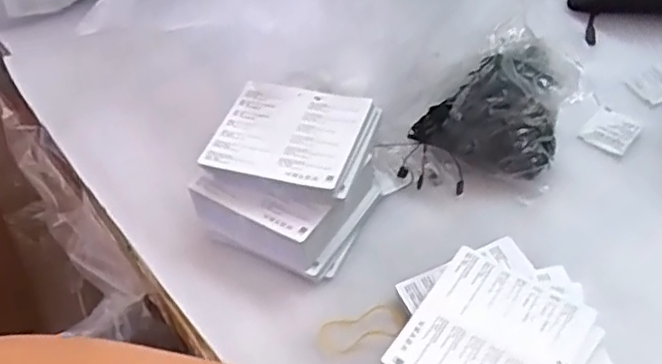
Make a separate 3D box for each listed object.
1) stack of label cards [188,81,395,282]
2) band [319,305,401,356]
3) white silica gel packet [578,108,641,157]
[{"bbox_3d":[-0.028,-0.005,0.476,0.112,0.067,0.118,18,53,21],"label":"stack of label cards"},{"bbox_3d":[0.019,0.095,0.426,0.054,0.004,0.023,-18,55,-5],"label":"band"},{"bbox_3d":[0.222,-0.039,0.525,0.034,0.004,0.042,35,60,22],"label":"white silica gel packet"}]

